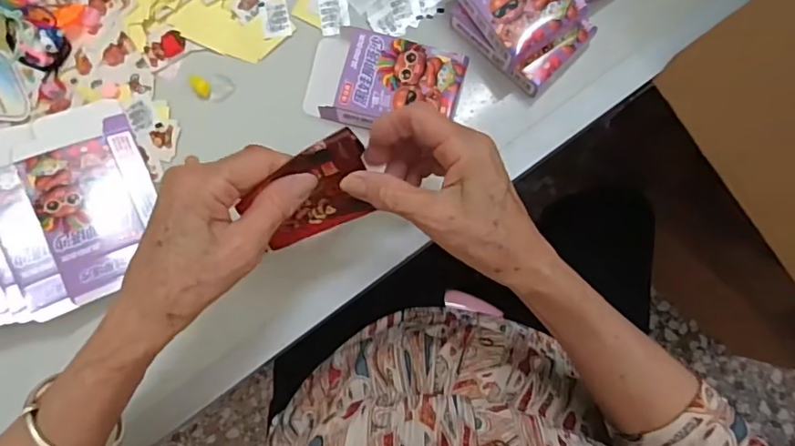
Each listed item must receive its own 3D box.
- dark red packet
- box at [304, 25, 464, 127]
[{"bbox_3d":[-0.052,-0.017,0.315,0.076,0.009,0.059,-21,128,2],"label":"dark red packet"},{"bbox_3d":[-0.012,-0.108,0.406,0.119,0.024,0.071,17,85,4],"label":"box"}]

